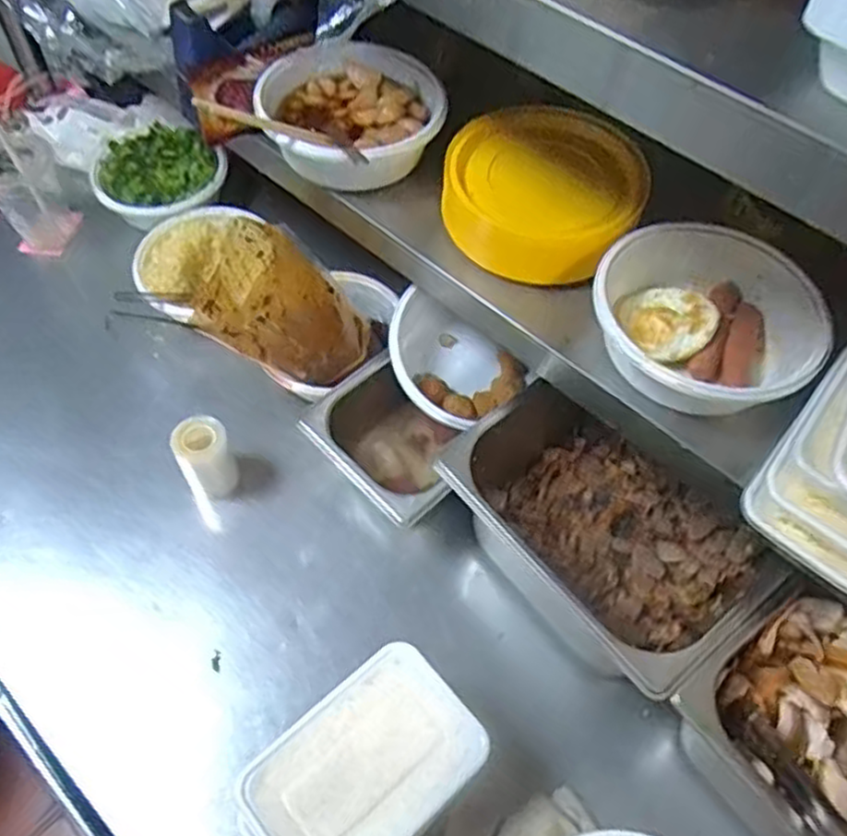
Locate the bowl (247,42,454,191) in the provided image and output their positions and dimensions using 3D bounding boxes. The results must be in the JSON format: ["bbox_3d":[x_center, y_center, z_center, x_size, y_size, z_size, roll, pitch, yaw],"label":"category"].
[{"bbox_3d":[-0.066,-0.285,0.697,0.169,0.057,0.168,0,57,-1],"label":"bowl"}]

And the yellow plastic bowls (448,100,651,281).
[{"bbox_3d":[0.103,-0.198,0.644,0.175,0.065,0.150,22,59,12],"label":"yellow plastic bowls"}]

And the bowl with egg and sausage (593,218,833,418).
[{"bbox_3d":[0.215,-0.074,0.566,0.166,0.057,0.159,0,57,-1],"label":"bowl with egg and sausage"}]

